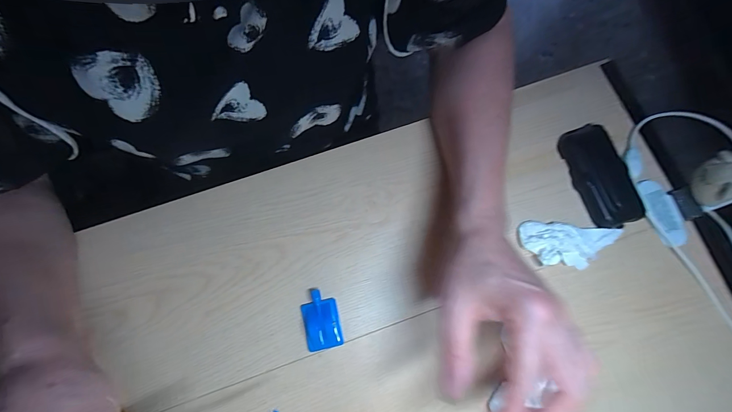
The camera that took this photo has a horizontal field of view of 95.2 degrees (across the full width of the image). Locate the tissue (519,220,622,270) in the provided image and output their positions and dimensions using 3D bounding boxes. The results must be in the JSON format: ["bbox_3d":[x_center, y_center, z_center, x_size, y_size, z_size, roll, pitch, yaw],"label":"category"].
[{"bbox_3d":[0.206,0.039,0.338,0.094,0.016,0.043,7,78,1],"label":"tissue"}]

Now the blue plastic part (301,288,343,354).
[{"bbox_3d":[-0.045,0.110,0.326,0.035,0.013,0.055,-14,79,-3],"label":"blue plastic part"}]

